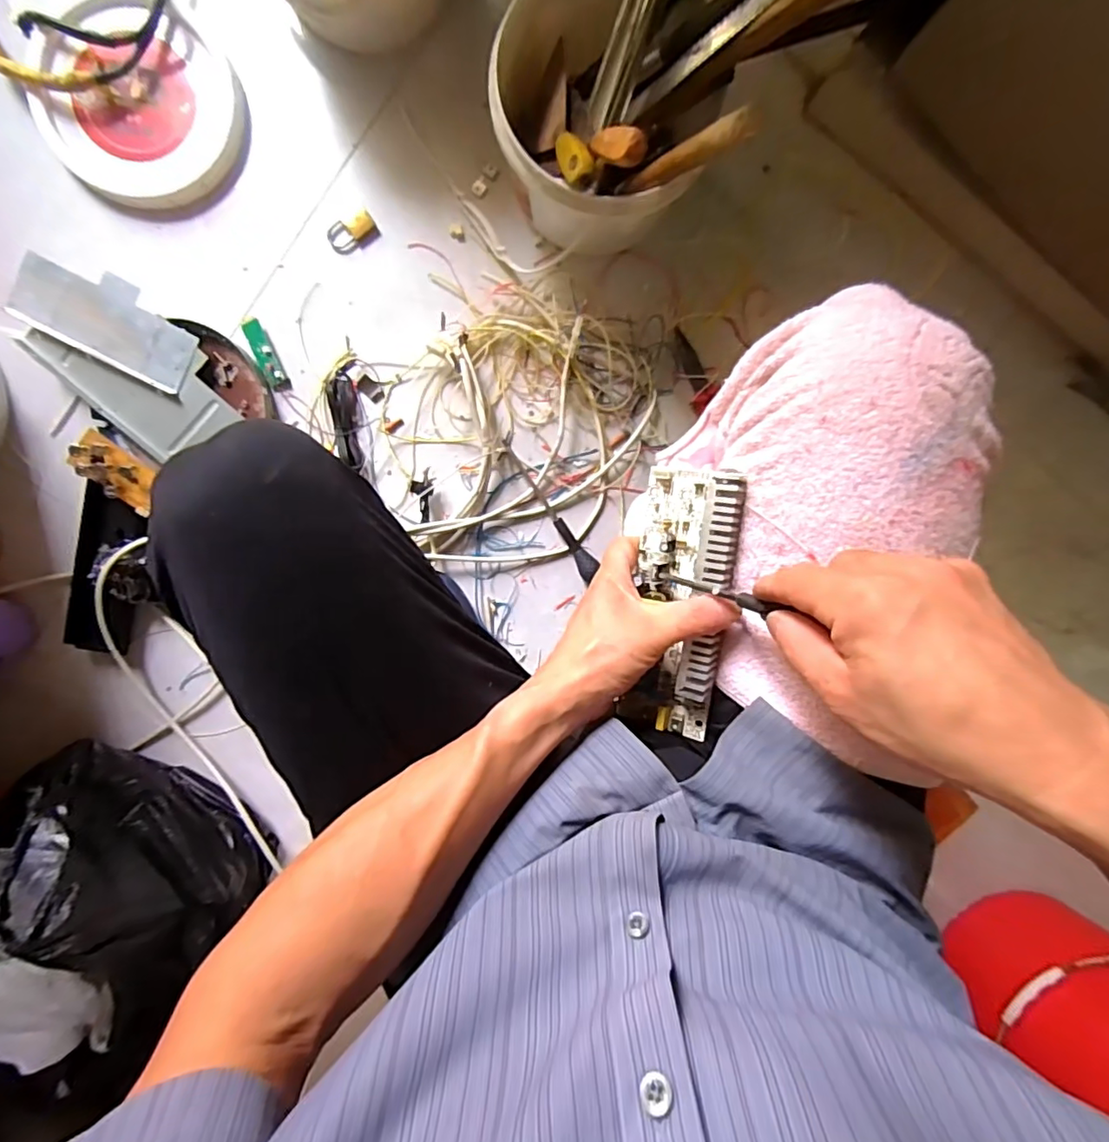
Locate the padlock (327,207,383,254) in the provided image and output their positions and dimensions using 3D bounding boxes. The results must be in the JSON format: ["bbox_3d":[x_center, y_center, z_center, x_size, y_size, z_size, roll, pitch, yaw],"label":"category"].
[{"bbox_3d":[-0.247,-0.415,0.686,0.062,0.011,0.036,-23,97,0],"label":"padlock"}]

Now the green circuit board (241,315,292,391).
[{"bbox_3d":[-0.356,-0.269,0.693,0.025,0.007,0.093,-23,97,0],"label":"green circuit board"}]

